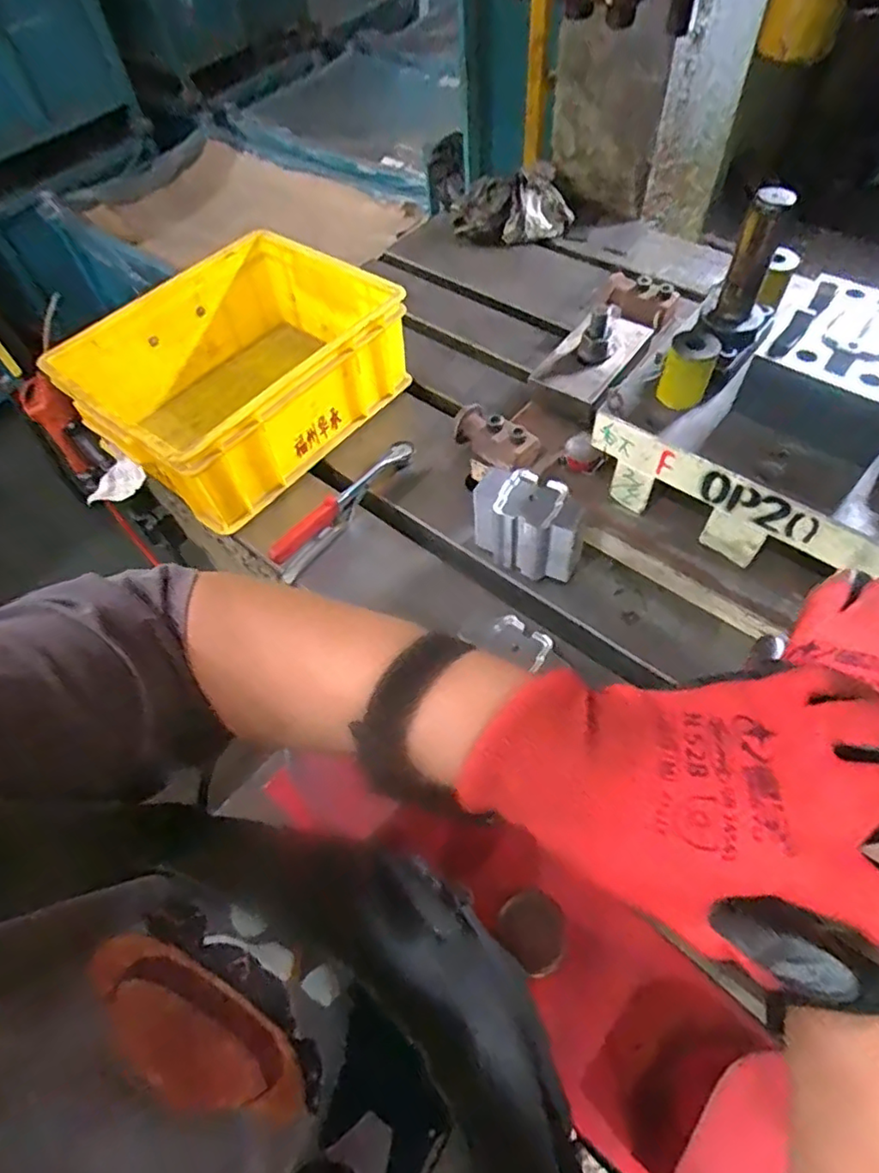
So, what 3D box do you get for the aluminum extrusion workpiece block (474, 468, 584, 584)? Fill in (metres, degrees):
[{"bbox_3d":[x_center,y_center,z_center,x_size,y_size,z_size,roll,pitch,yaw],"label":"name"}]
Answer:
[{"bbox_3d":[0.085,-0.059,0.582,0.104,0.079,0.061,28,63,20],"label":"aluminum extrusion workpiece block"}]

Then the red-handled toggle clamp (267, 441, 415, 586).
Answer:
[{"bbox_3d":[-0.099,-0.090,0.646,0.017,0.051,0.203,31,64,22],"label":"red-handled toggle clamp"}]

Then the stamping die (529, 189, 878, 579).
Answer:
[{"bbox_3d":[0.318,-0.157,0.517,0.313,0.193,0.240,26,62,19],"label":"stamping die"}]

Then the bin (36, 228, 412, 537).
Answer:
[{"bbox_3d":[-0.244,-0.257,0.743,0.295,0.144,0.344,36,66,24],"label":"bin"}]

